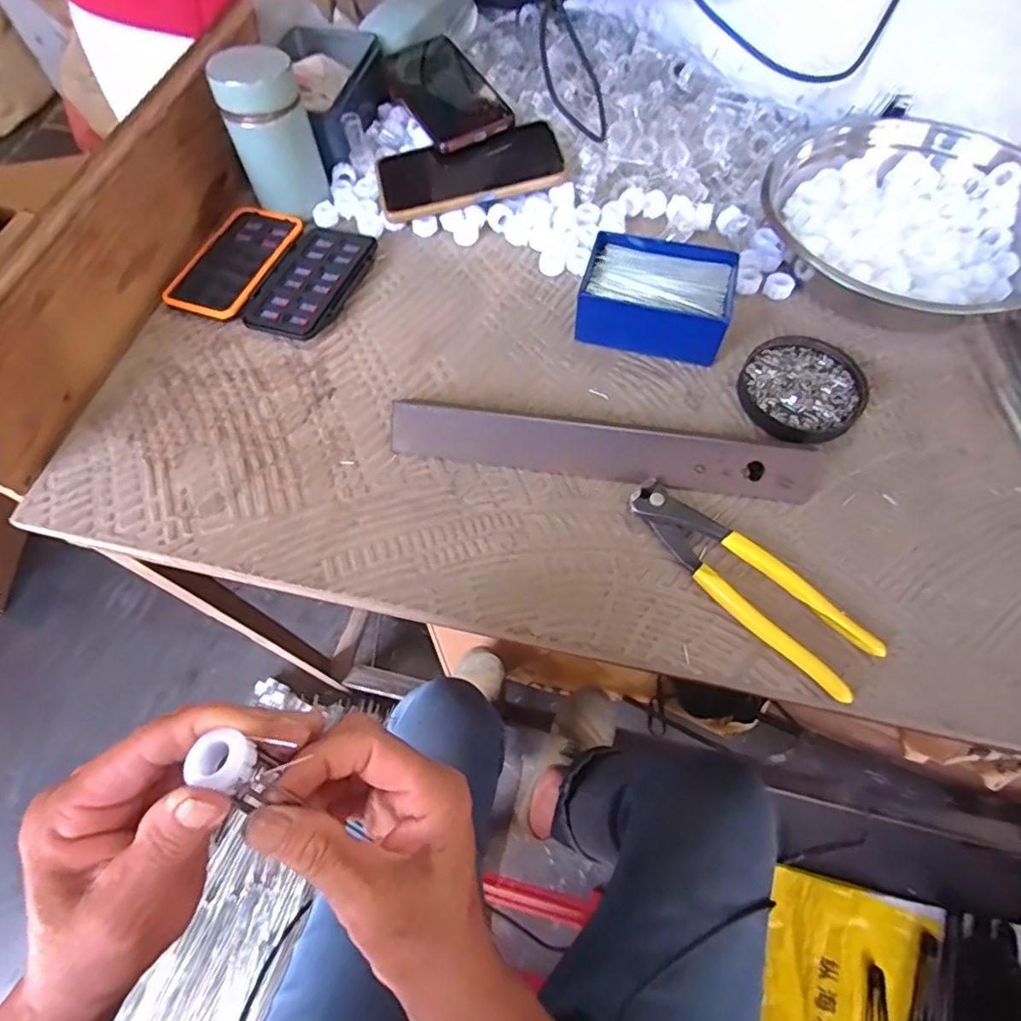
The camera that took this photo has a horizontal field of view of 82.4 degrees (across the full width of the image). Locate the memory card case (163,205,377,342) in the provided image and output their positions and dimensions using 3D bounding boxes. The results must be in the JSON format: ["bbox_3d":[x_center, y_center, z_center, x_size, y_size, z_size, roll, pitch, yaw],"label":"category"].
[{"bbox_3d":[-0.203,-0.209,0.504,0.152,0.011,0.127,16,64,10],"label":"memory card case"}]

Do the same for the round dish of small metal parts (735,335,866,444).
[{"bbox_3d":[0.215,-0.090,0.432,0.084,0.011,0.093,36,69,18],"label":"round dish of small metal parts"}]

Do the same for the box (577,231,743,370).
[{"bbox_3d":[0.114,-0.166,0.455,0.114,0.042,0.088,13,64,8],"label":"box"}]

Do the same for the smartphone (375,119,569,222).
[{"bbox_3d":[-0.036,-0.304,0.526,0.163,0.017,0.072,-12,71,3],"label":"smartphone"}]

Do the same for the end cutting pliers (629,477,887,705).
[{"bbox_3d":[0.143,0.041,0.358,0.048,0.014,0.164,-42,69,-18],"label":"end cutting pliers"}]

